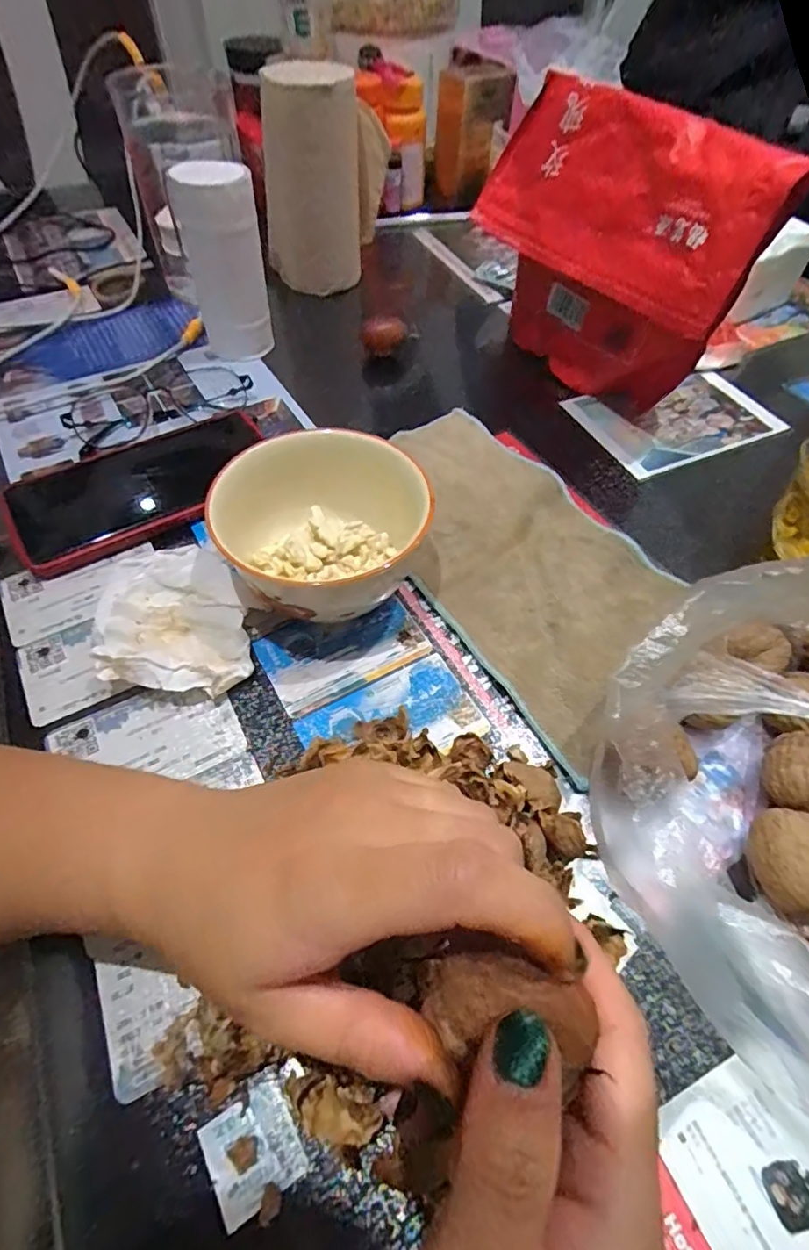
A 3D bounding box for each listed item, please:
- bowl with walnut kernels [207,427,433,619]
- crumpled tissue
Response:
[{"bbox_3d":[-0.045,-0.056,0.321,0.105,0.060,0.109,24,57,14],"label":"bowl with walnut kernels"},{"bbox_3d":[-0.127,-0.002,0.308,0.074,0.023,0.094,-12,56,-11],"label":"crumpled tissue"}]

